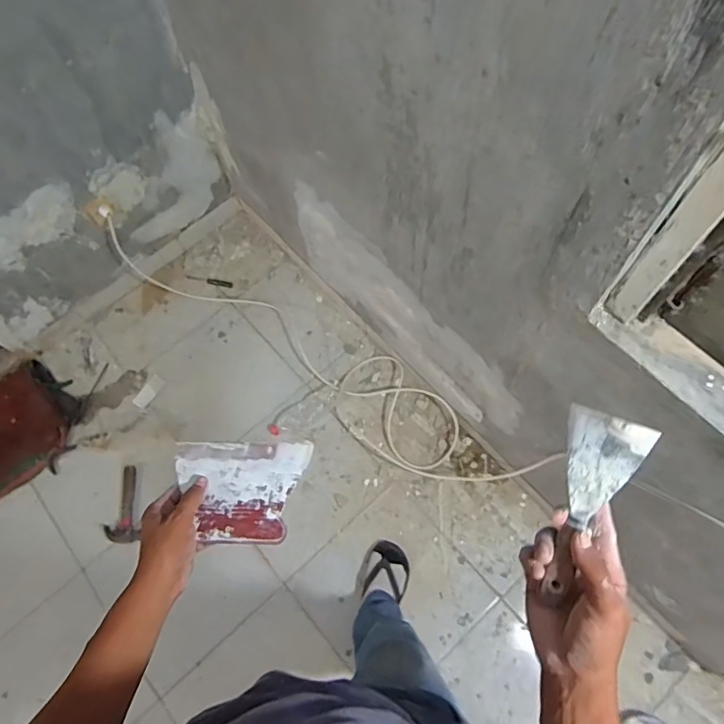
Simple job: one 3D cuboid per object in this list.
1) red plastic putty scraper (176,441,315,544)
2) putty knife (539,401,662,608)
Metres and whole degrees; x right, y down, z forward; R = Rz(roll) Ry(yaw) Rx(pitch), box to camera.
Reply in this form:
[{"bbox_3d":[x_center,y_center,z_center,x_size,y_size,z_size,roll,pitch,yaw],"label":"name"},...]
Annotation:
[{"bbox_3d":[-0.147,0.153,0.619,0.159,0.019,0.119,0,66,2],"label":"red plastic putty scraper"},{"bbox_3d":[0.197,0.126,0.459,0.068,0.019,0.164,20,90,30],"label":"putty knife"}]

